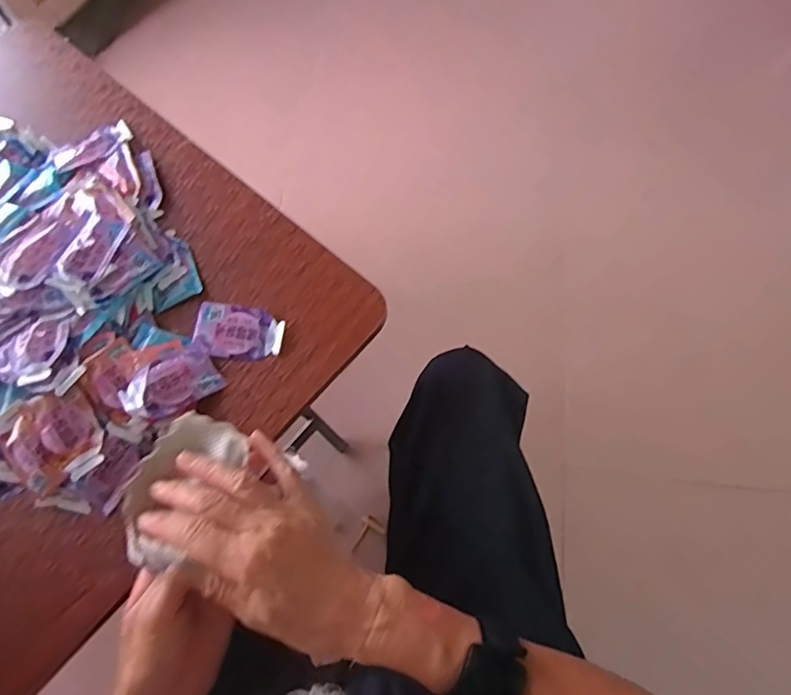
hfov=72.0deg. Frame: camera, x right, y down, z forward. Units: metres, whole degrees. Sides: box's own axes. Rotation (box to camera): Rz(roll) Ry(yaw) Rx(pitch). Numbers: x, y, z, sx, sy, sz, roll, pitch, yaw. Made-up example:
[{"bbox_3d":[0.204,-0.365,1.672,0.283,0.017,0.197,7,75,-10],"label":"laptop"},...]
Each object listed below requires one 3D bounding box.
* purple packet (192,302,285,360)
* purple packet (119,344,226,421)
[{"bbox_3d":[-0.139,-0.014,0.483,0.077,0.008,0.045,8,71,5],"label":"purple packet"},{"bbox_3d":[-0.189,0.030,0.459,0.074,0.013,0.049,-29,82,-27],"label":"purple packet"}]

